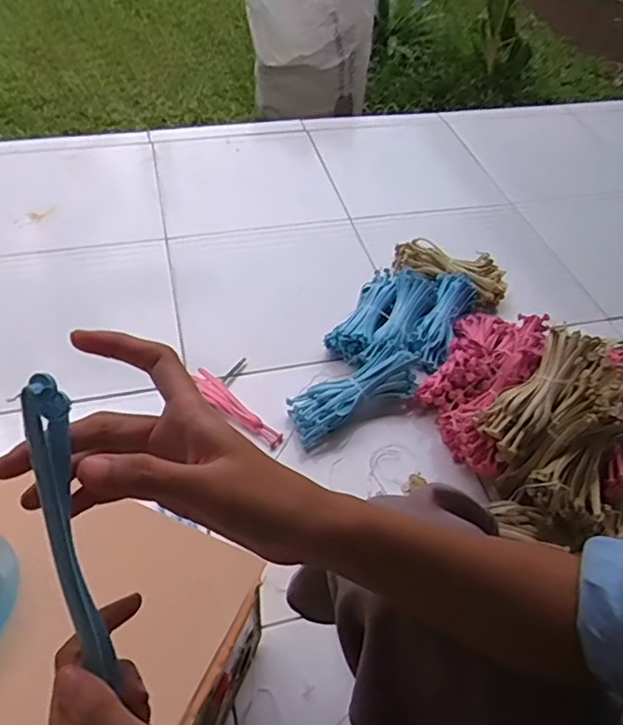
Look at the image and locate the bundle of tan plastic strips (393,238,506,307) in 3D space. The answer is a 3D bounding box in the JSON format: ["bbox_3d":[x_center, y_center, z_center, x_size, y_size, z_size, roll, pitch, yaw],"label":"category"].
[{"bbox_3d":[0.262,-0.179,1.132,0.229,0.057,0.077,22,51,14],"label":"bundle of tan plastic strips"}]

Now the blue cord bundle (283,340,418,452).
[{"bbox_3d":[0.072,0.041,0.916,0.228,0.054,0.082,-29,54,-9],"label":"blue cord bundle"}]

